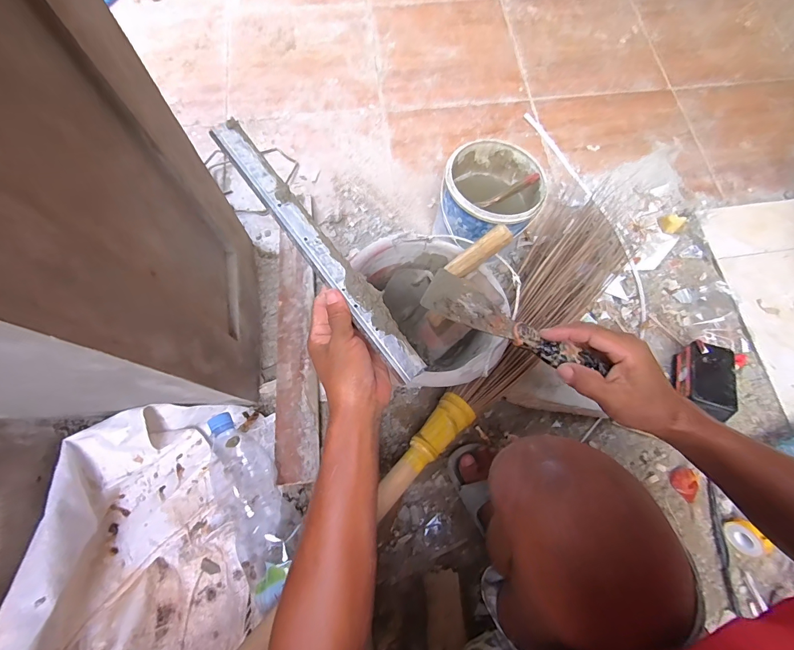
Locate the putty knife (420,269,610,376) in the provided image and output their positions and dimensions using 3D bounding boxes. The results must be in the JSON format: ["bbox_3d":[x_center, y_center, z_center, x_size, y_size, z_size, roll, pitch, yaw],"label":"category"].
[{"bbox_3d":[0.110,0.005,0.355,0.178,0.022,0.061,27,45,6],"label":"putty knife"}]

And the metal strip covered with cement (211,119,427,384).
[{"bbox_3d":[-0.081,-0.081,0.367,0.034,0.009,0.325,-37,83,-10],"label":"metal strip covered with cement"}]

